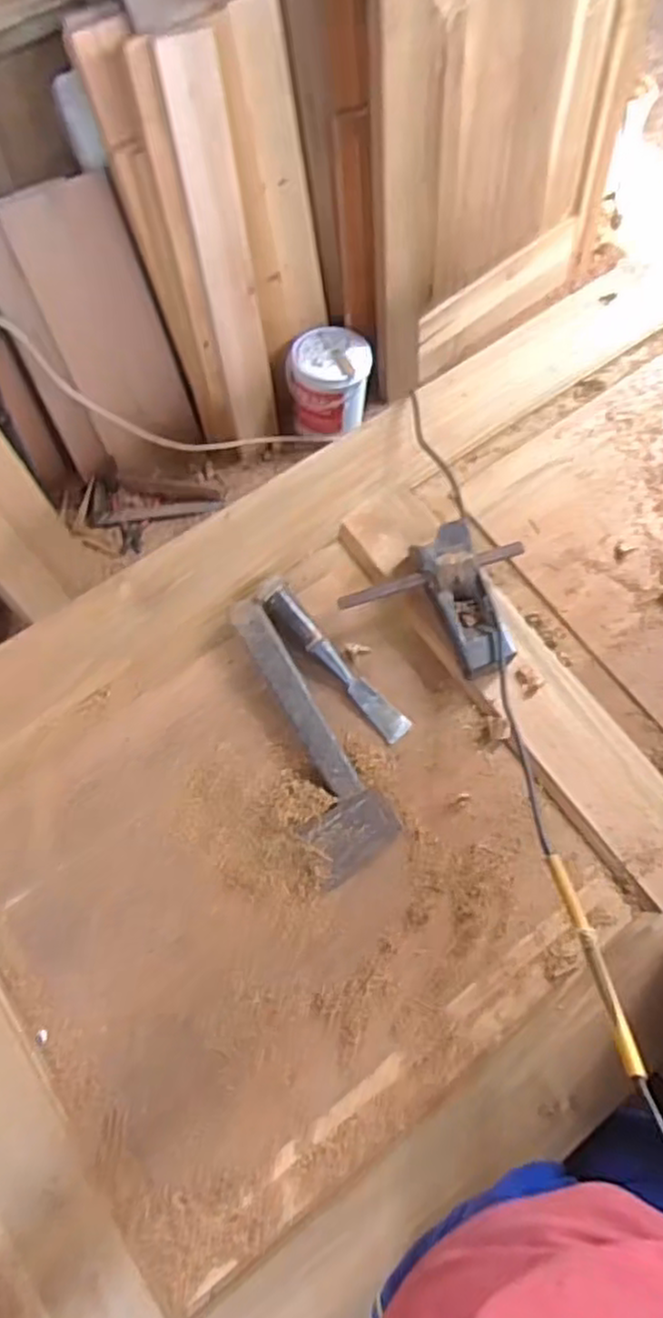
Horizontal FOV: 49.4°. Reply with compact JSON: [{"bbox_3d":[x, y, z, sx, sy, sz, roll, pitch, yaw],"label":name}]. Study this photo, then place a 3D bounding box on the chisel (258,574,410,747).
[{"bbox_3d":[0.001,-0.002,0.856,0.034,0.039,0.240,-41,76,-14],"label":"chisel"}]

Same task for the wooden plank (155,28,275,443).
[{"bbox_3d":[-0.208,-0.791,1.480,0.116,0.744,0.017,-31,53,-20],"label":"wooden plank"}]

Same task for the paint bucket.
[{"bbox_3d":[-0.006,-0.678,1.729,0.187,0.196,0.188,1,69,-2],"label":"paint bucket"}]

